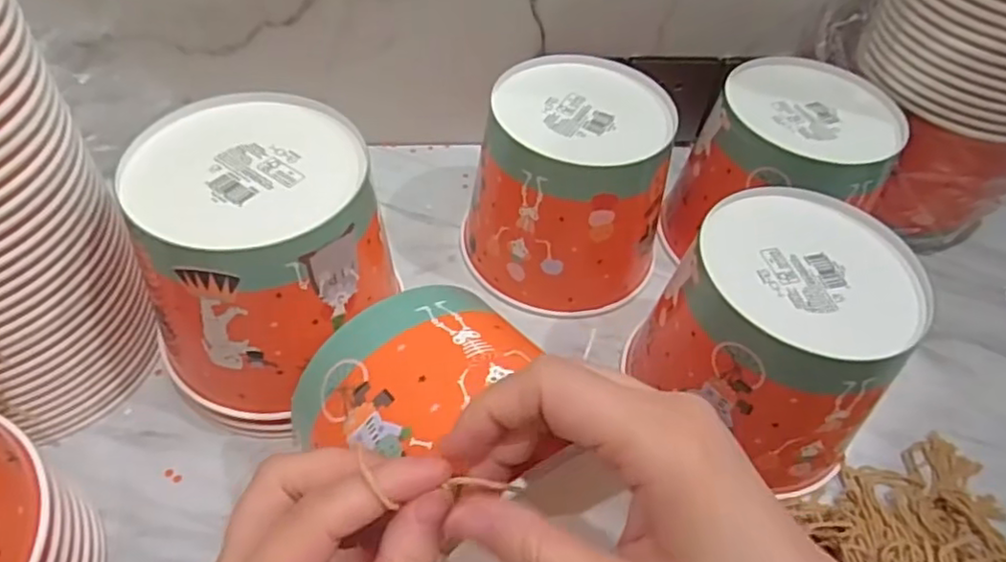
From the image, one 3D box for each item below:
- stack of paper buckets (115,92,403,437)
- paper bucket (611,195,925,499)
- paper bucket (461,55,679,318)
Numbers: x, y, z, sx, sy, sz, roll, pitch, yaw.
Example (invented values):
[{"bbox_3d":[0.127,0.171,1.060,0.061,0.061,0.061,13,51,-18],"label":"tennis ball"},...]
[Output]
[{"bbox_3d":[-0.144,-0.006,0.419,0.135,0.158,0.151,-10,52,-14],"label":"stack of paper buckets"},{"bbox_3d":[0.173,0.040,0.423,0.130,0.138,0.141,3,50,-4],"label":"paper bucket"},{"bbox_3d":[0.052,-0.071,0.510,0.149,0.133,0.143,14,51,5],"label":"paper bucket"}]

